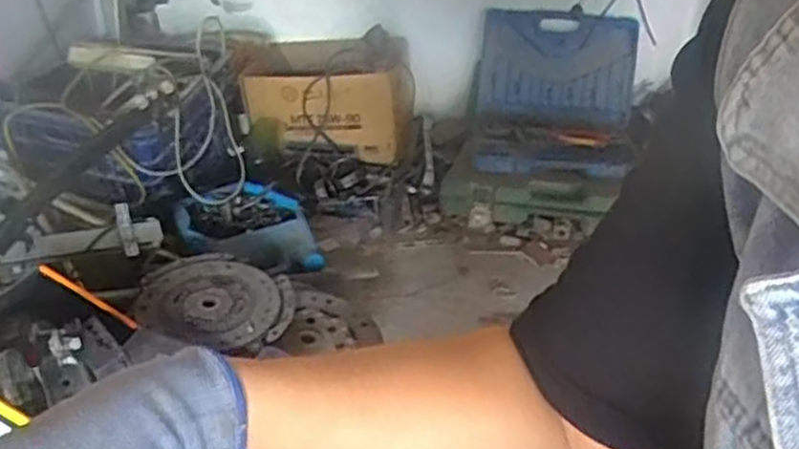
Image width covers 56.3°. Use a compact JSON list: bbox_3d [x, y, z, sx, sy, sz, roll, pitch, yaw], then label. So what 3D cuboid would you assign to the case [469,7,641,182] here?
[{"bbox_3d":[0.368,-0.333,1.748,0.371,0.296,0.428,8,31,8],"label":"case"}]

